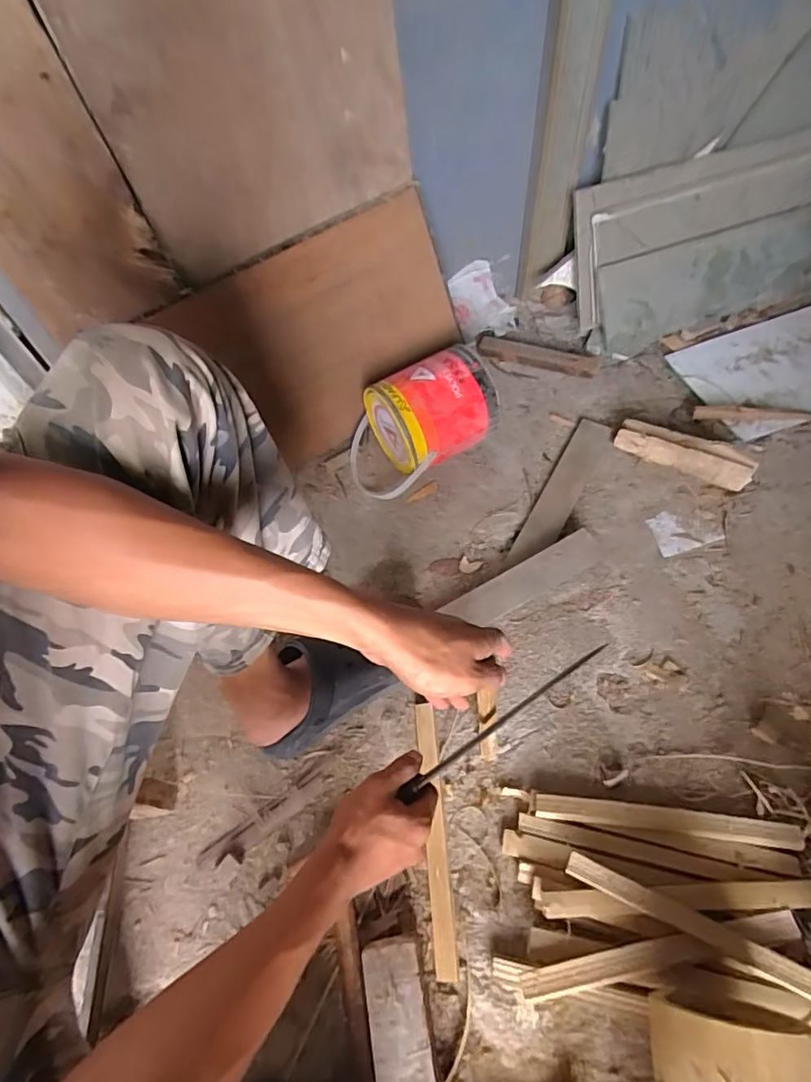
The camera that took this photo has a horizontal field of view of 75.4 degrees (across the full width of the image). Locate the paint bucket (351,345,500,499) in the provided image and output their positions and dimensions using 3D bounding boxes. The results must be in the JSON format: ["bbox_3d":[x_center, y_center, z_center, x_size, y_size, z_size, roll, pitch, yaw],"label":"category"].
[{"bbox_3d":[0.021,-0.182,0.817,0.222,0.161,0.146,-23,60,-10],"label":"paint bucket"}]

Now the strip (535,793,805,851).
[{"bbox_3d":[0.284,0.308,0.578,0.273,0.014,0.026,4,59,7],"label":"strip"}]

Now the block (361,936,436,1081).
[{"bbox_3d":[-0.007,0.483,0.528,0.059,0.032,0.133,-10,59,-2],"label":"block"}]

